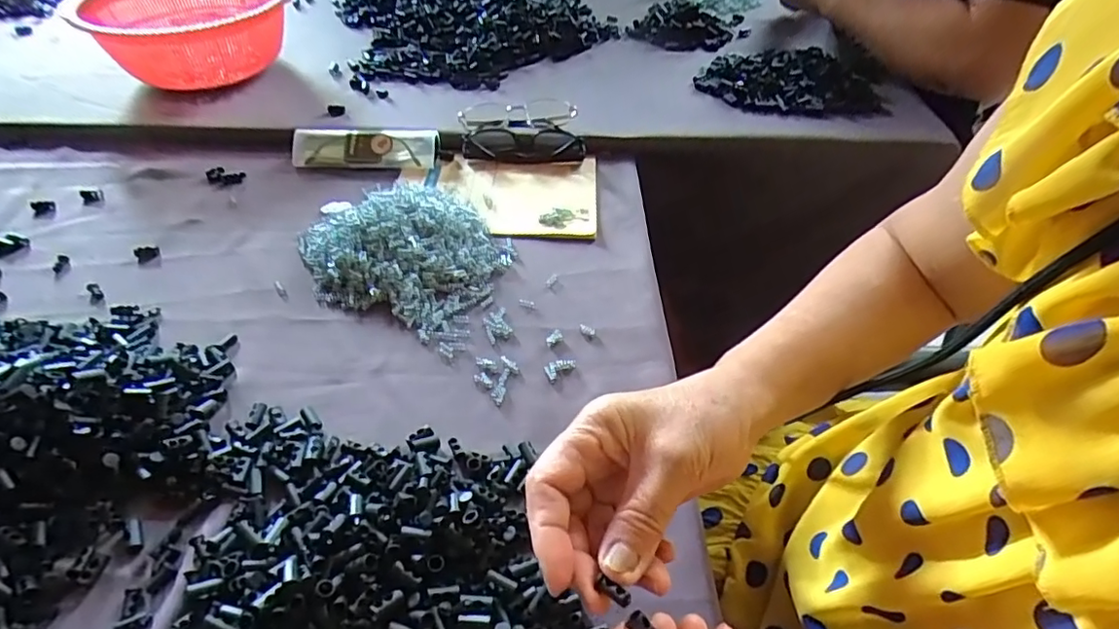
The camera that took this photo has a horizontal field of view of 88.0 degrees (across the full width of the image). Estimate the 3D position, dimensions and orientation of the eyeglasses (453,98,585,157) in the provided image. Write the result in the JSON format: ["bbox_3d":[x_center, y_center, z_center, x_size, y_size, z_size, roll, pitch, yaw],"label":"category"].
[{"bbox_3d":[-0.043,-0.204,0.642,0.132,0.036,0.080,-4,47,-4],"label":"eyeglasses"}]

